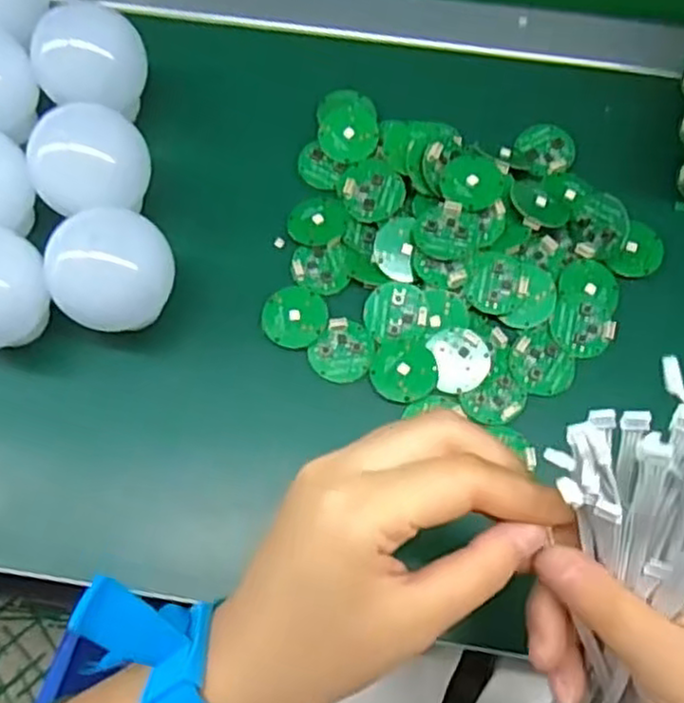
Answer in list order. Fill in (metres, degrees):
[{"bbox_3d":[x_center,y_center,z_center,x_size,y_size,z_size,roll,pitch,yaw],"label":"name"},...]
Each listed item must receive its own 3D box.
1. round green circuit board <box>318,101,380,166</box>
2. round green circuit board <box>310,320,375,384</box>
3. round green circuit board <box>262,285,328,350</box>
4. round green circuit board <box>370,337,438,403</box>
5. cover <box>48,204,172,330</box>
[{"bbox_3d":[0.005,-0.133,0.420,0.035,0.007,0.043,13,70,5],"label":"round green circuit board"},{"bbox_3d":[0.001,0.001,0.374,0.031,0.004,0.034,0,70,0],"label":"round green circuit board"},{"bbox_3d":[-0.026,-0.019,0.379,0.034,0.004,0.034,0,70,0],"label":"round green circuit board"},{"bbox_3d":[0.033,0.010,0.369,0.035,0.004,0.033,0,70,0],"label":"round green circuit board"},{"bbox_3d":[-0.113,-0.037,0.353,0.056,0.056,0.054,-2,70,-1],"label":"cover"}]

